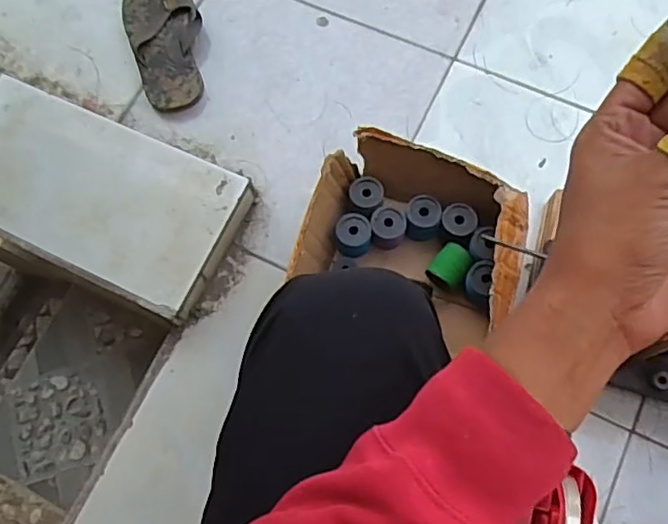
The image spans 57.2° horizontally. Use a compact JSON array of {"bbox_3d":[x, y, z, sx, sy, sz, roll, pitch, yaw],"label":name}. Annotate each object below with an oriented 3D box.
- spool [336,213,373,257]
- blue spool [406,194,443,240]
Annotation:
[{"bbox_3d":[0.026,-0.034,0.790,0.045,0.041,0.046,-1,72,2],"label":"spool"},{"bbox_3d":[0.115,-0.054,0.804,0.044,0.061,0.046,-1,72,2],"label":"blue spool"}]

